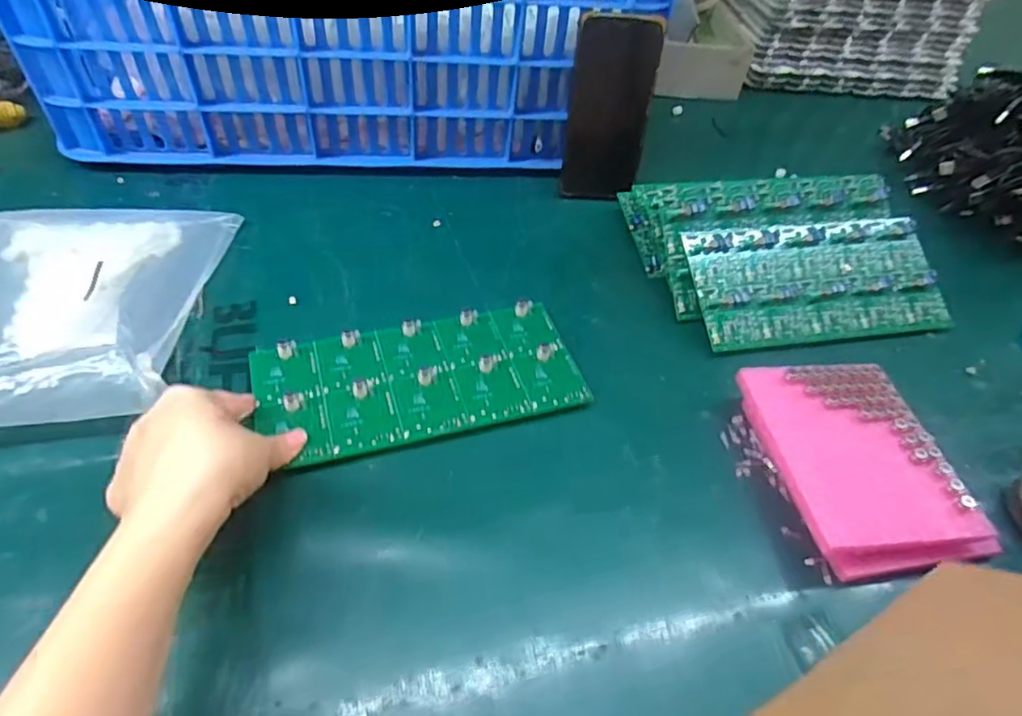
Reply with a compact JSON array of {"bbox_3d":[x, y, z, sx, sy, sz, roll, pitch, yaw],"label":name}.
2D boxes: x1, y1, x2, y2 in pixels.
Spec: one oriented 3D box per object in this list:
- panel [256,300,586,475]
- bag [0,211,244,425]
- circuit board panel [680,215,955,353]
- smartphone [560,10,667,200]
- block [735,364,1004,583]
[{"bbox_3d":[-0.064,0.013,0.443,0.221,0.008,0.107,-8,50,-14],"label":"panel"},{"bbox_3d":[-0.339,-0.048,0.452,0.222,0.043,0.242,-4,49,-9],"label":"bag"},{"bbox_3d":[0.256,-0.065,0.520,0.214,0.011,0.107,-6,72,-8],"label":"circuit board panel"},{"bbox_3d":[0.091,-0.228,0.575,0.076,0.160,0.010,8,33,7],"label":"smartphone"},{"bbox_3d":[0.227,0.068,0.413,0.116,0.037,0.146,-4,49,-10],"label":"block"}]

